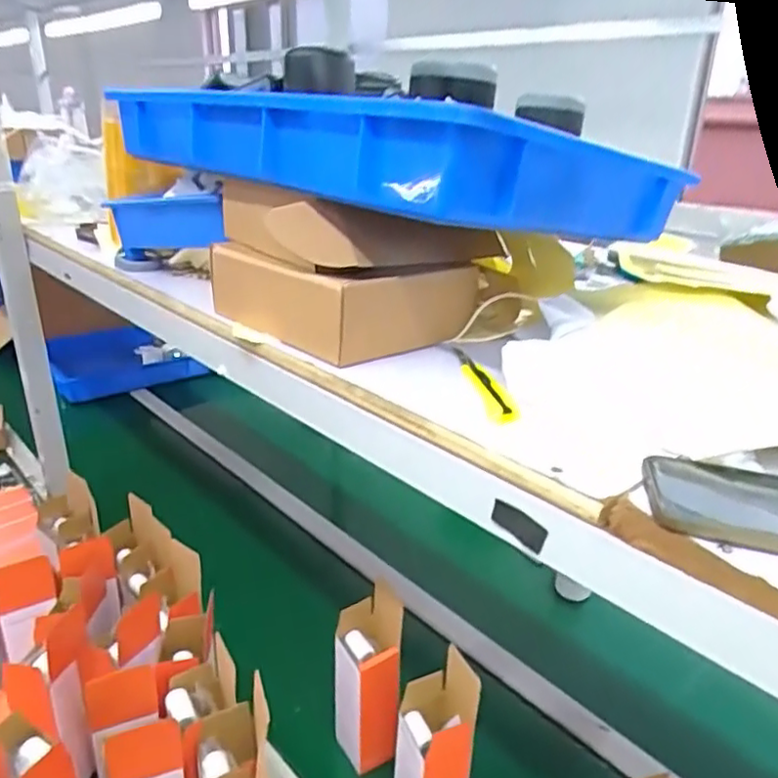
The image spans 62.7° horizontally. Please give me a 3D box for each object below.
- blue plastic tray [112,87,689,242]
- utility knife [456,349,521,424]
[{"bbox_3d":[-0.030,-0.234,0.643,0.301,0.091,0.531,-18,31,-39],"label":"blue plastic tray"},{"bbox_3d":[0.072,-0.007,0.502,0.018,0.010,0.142,-2,24,-11],"label":"utility knife"}]

